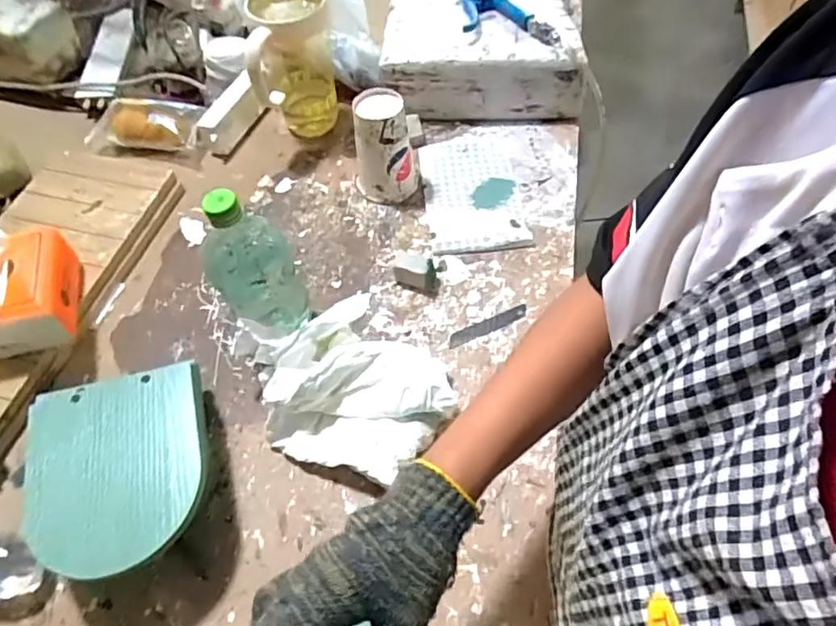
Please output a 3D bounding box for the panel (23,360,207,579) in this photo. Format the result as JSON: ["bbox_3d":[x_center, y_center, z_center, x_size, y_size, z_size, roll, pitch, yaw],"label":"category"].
[{"bbox_3d":[-0.265,0.131,0.506,0.148,0.011,0.179,-14,59,-10],"label":"panel"}]

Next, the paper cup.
[{"bbox_3d":[-0.043,-0.216,0.753,0.084,0.122,0.074,-5,56,-1],"label":"paper cup"}]

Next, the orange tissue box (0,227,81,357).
[{"bbox_3d":[-0.429,-0.027,0.628,0.098,0.083,0.134,-9,58,-7],"label":"orange tissue box"}]

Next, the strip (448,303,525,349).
[{"bbox_3d":[0.080,0.014,0.660,0.098,0.004,0.019,-22,55,-8],"label":"strip"}]

